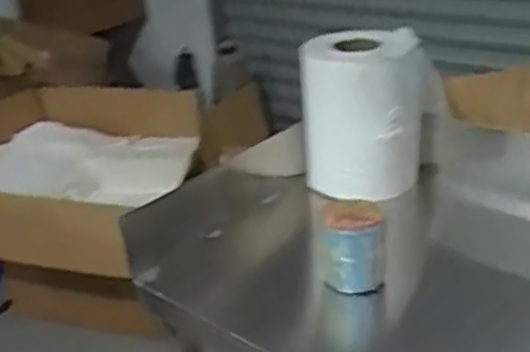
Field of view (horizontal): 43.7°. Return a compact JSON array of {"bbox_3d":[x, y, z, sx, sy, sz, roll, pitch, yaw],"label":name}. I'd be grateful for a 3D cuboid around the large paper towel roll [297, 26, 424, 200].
[{"bbox_3d":[0.155,-0.094,1.053,0.183,0.263,0.145,-1,27,9],"label":"large paper towel roll"}]

